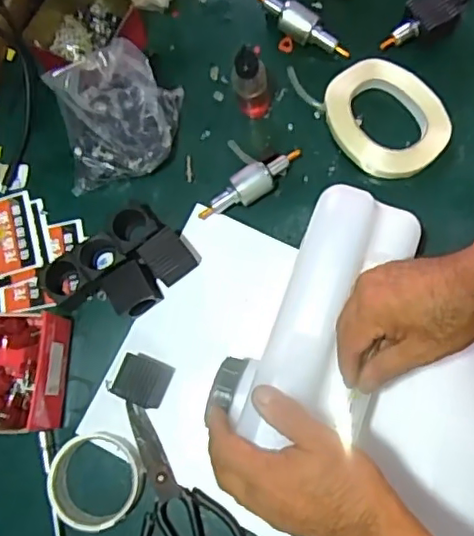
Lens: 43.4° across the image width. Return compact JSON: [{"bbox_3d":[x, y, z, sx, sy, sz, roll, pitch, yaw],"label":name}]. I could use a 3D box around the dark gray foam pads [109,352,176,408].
[{"bbox_3d":[-0.091,0.108,0.582,0.043,0.040,0.047,20,82,9],"label":"dark gray foam pads"}]

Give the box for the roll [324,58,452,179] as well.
[{"bbox_3d":[0.156,-0.159,0.621,0.108,0.021,0.135,-29,77,-2],"label":"roll"}]

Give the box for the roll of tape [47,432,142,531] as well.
[{"bbox_3d":[-0.135,0.202,0.566,0.084,0.026,0.086,-1,78,5],"label":"roll of tape"}]

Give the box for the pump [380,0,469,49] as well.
[{"bbox_3d":[0.201,-0.268,0.631,0.114,0.038,0.042,-31,78,-1],"label":"pump"}]

